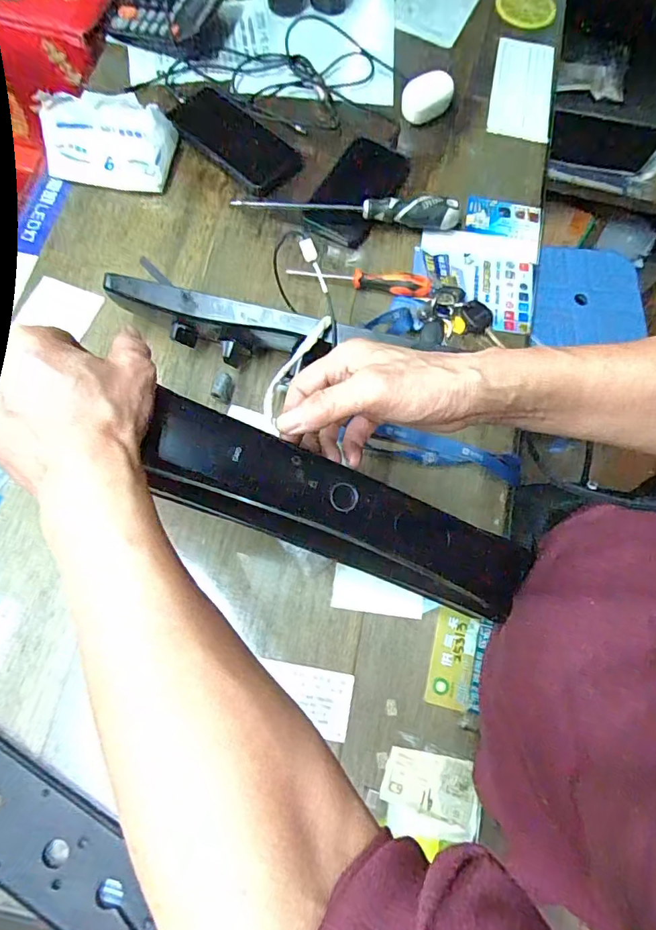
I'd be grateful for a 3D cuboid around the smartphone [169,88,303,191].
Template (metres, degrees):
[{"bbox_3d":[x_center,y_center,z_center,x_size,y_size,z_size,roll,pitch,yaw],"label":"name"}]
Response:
[{"bbox_3d":[-0.114,-0.397,0.601,0.080,0.009,0.169,-43,79,-14],"label":"smartphone"}]

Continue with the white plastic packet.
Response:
[{"bbox_3d":[-0.252,-0.372,0.565,0.147,0.065,0.085,4,72,-1],"label":"white plastic packet"}]

